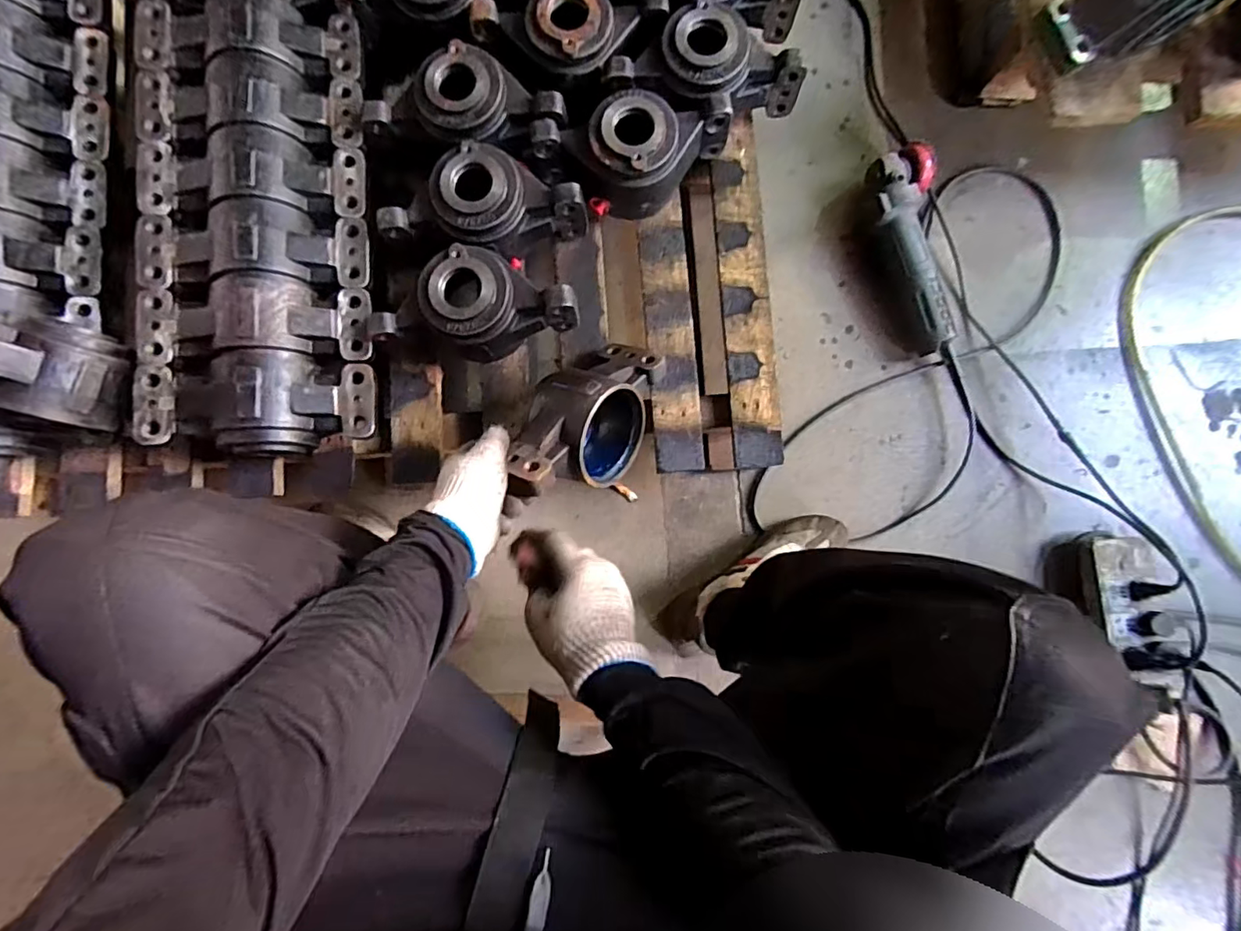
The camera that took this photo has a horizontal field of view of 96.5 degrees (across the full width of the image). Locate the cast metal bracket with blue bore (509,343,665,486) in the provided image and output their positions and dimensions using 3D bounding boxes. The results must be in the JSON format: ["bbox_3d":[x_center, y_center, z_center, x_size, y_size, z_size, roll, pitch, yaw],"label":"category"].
[{"bbox_3d":[-0.042,-0.045,0.599,0.092,0.111,0.224,23,53,29],"label":"cast metal bracket with blue bore"}]

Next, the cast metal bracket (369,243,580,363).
[{"bbox_3d":[-0.156,-0.178,0.620,0.213,0.079,0.109,9,85,1],"label":"cast metal bracket"}]

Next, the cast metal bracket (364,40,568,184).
[{"bbox_3d":[-0.171,-0.412,0.642,0.218,0.073,0.097,11,85,1],"label":"cast metal bracket"}]

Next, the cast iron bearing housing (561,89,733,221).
[{"bbox_3d":[0.035,-0.367,0.635,0.176,0.078,0.106,-30,86,-2],"label":"cast iron bearing housing"}]

